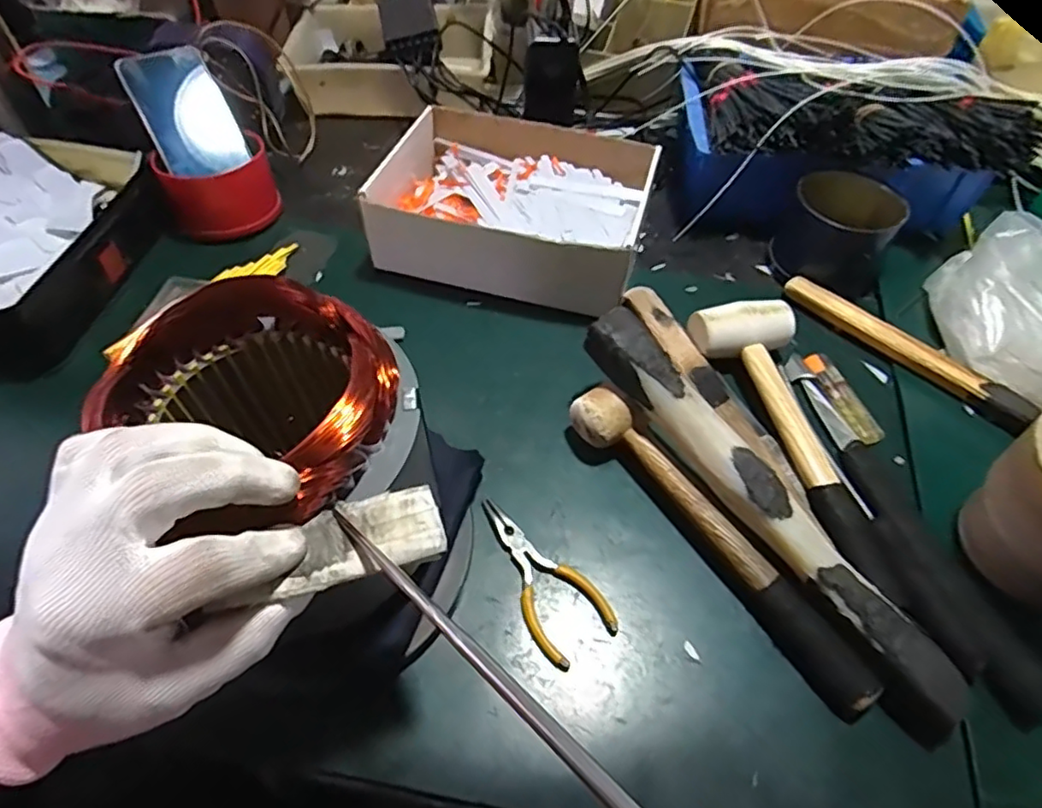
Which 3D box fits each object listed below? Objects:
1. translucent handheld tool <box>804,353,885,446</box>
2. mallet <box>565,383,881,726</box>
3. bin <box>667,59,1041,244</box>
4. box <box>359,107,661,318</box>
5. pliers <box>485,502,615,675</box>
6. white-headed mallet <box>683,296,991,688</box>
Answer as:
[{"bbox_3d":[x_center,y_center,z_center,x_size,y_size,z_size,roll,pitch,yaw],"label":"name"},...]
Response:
[{"bbox_3d":[0.261,-0.005,0.500,0.021,0.011,0.087,-15,56,-12],"label":"translucent handheld tool"},{"bbox_3d":[0.126,0.087,0.412,0.040,0.041,0.255,-32,61,-22],"label":"mallet"},{"bbox_3d":[0.310,-0.272,0.621,0.291,0.131,0.218,5,55,2],"label":"bin"},{"bbox_3d":[-0.013,-0.191,0.590,0.254,0.082,0.207,12,55,7],"label":"box"},{"bbox_3d":[0.010,0.112,0.408,0.050,0.012,0.118,-29,60,-20],"label":"pliers"},{"bbox_3d":[0.227,0.039,0.450,0.082,0.040,0.308,-15,56,-12],"label":"white-headed mallet"}]

